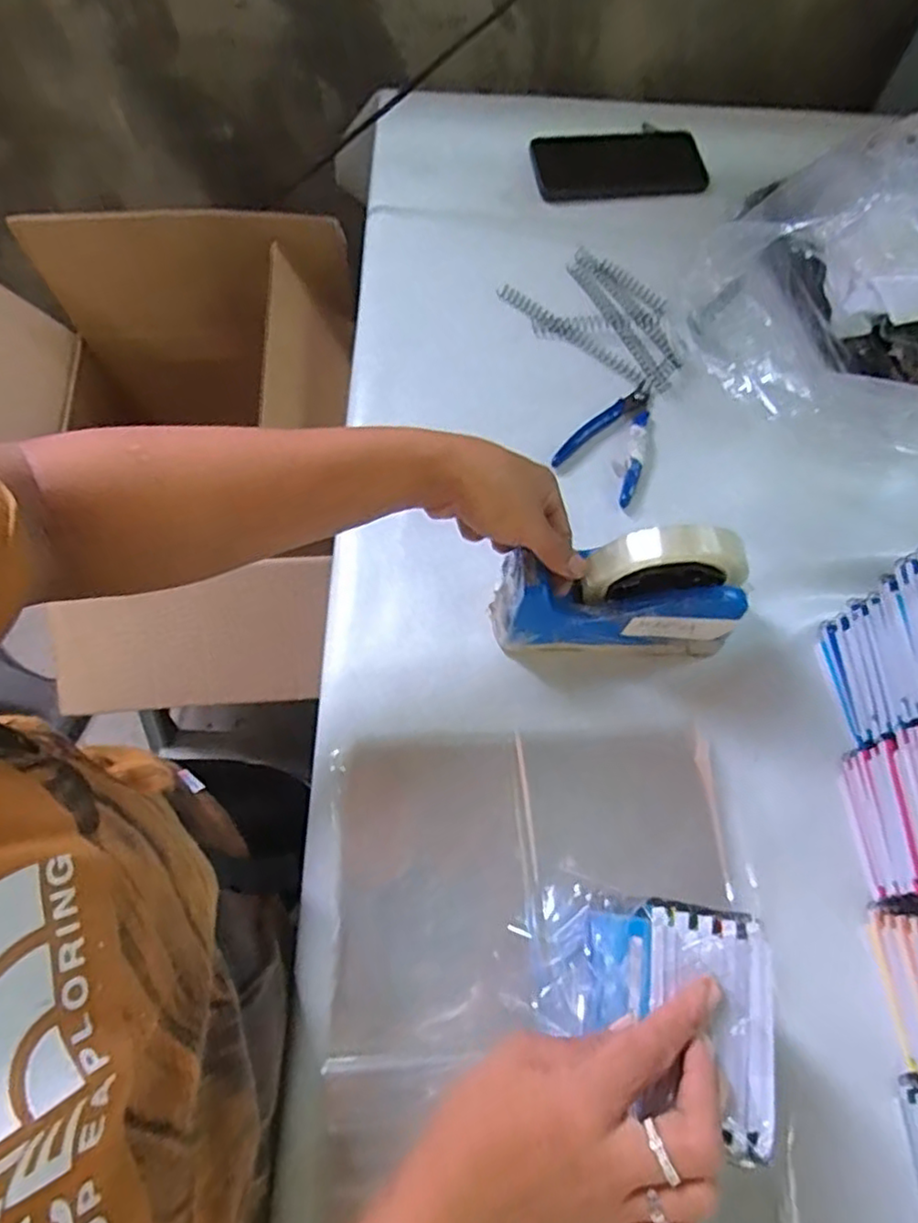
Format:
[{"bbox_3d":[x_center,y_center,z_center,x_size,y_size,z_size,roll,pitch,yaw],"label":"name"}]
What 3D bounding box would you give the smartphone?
[{"bbox_3d":[0.159,-0.444,0.677,0.166,0.010,0.090,-6,69,-4],"label":"smartphone"}]

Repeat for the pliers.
[{"bbox_3d":[0.134,-0.147,0.562,0.068,0.010,0.113,31,70,10],"label":"pliers"}]

